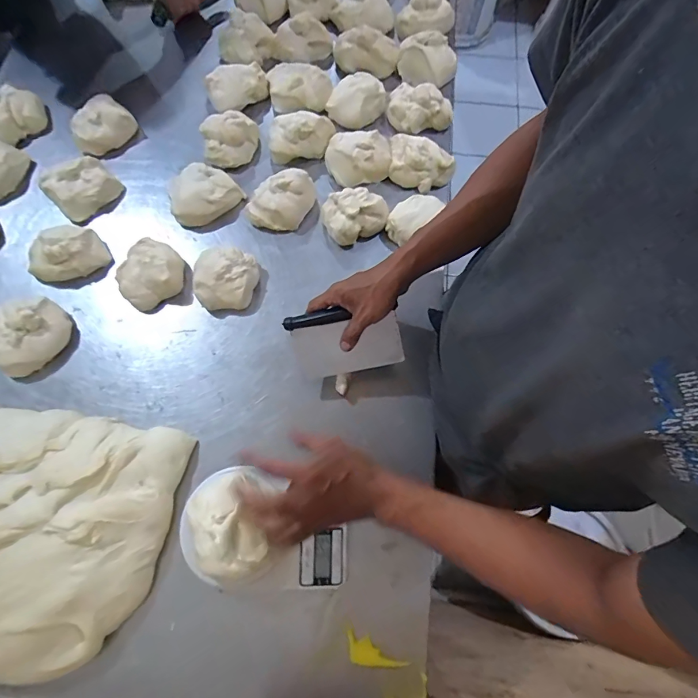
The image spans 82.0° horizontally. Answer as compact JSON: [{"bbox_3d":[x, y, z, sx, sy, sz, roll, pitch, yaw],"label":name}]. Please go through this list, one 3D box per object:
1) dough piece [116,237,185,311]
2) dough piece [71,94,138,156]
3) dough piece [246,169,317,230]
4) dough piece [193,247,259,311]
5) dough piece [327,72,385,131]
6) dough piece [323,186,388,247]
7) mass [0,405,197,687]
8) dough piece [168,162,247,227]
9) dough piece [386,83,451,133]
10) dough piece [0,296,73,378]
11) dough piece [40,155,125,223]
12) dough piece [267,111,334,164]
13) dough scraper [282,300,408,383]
[{"bbox_3d":[-0.320,-0.123,0.638,0.105,0.049,0.099,-39,77,-11],"label":"dough piece"},{"bbox_3d":[-0.450,-0.406,0.724,0.108,0.043,0.087,-37,77,-11],"label":"dough piece"},{"bbox_3d":[-0.116,-0.253,0.673,0.118,0.050,0.094,-10,73,-3],"label":"dough piece"},{"bbox_3d":[-0.194,-0.114,0.633,0.097,0.050,0.099,-2,73,-1],"label":"dough piece"},{"bbox_3d":[0.009,-0.461,0.744,0.114,0.042,0.091,-35,76,-10],"label":"dough piece"},{"bbox_3d":[0.007,-0.225,0.668,0.103,0.053,0.081,-25,75,-8],"label":"dough piece"},{"bbox_3d":[-0.443,0.226,0.517,0.395,0.078,0.299,10,73,3],"label":"mass"},{"bbox_3d":[-0.255,-0.269,0.684,0.119,0.043,0.103,-37,76,-11],"label":"dough piece"},{"bbox_3d":[0.128,-0.435,0.731,0.119,0.044,0.084,15,73,4],"label":"dough piece"},{"bbox_3d":[-0.489,-0.026,0.604,0.118,0.055,0.104,-42,77,-12],"label":"dough piece"},{"bbox_3d":[-0.462,-0.281,0.688,0.105,0.040,0.101,-44,78,-12],"label":"dough piece"},{"bbox_3d":[-0.086,-0.382,0.716,0.118,0.054,0.071,-9,73,-3],"label":"dough piece"},{"bbox_3d":[-0.005,-0.012,0.564,0.149,0.016,0.093,-12,96,7],"label":"dough scraper"}]

